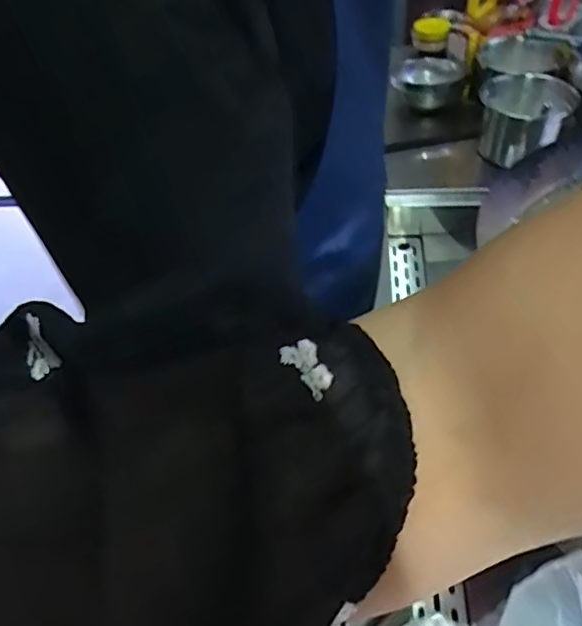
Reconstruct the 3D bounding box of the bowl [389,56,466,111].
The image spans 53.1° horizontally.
[{"bbox_3d":[0.268,-0.457,1.149,0.128,0.073,0.128,-3,45,3],"label":"bowl"}]

